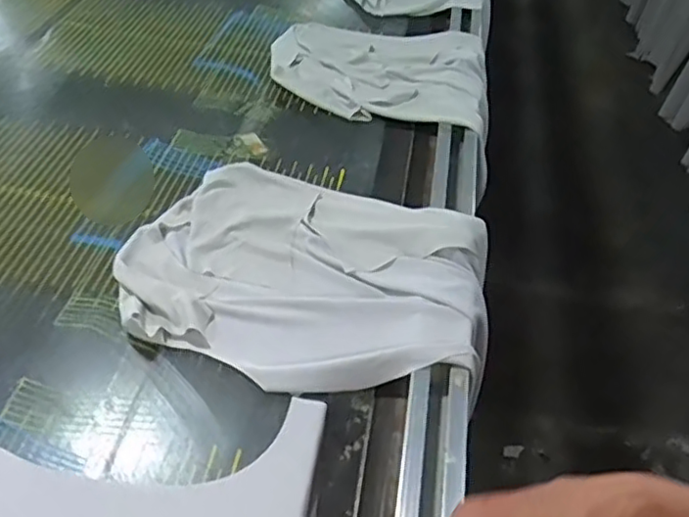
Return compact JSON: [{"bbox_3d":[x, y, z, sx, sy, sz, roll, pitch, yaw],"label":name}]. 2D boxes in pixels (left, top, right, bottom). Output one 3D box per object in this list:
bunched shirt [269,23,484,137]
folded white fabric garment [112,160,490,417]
[{"bbox_3d":[0.049,-0.281,0.940,0.334,0.035,0.212,14,46,11],"label":"bunched shirt"},{"bbox_3d":[-0.034,0.006,0.651,0.366,0.032,0.262,17,46,10],"label":"folded white fabric garment"}]

